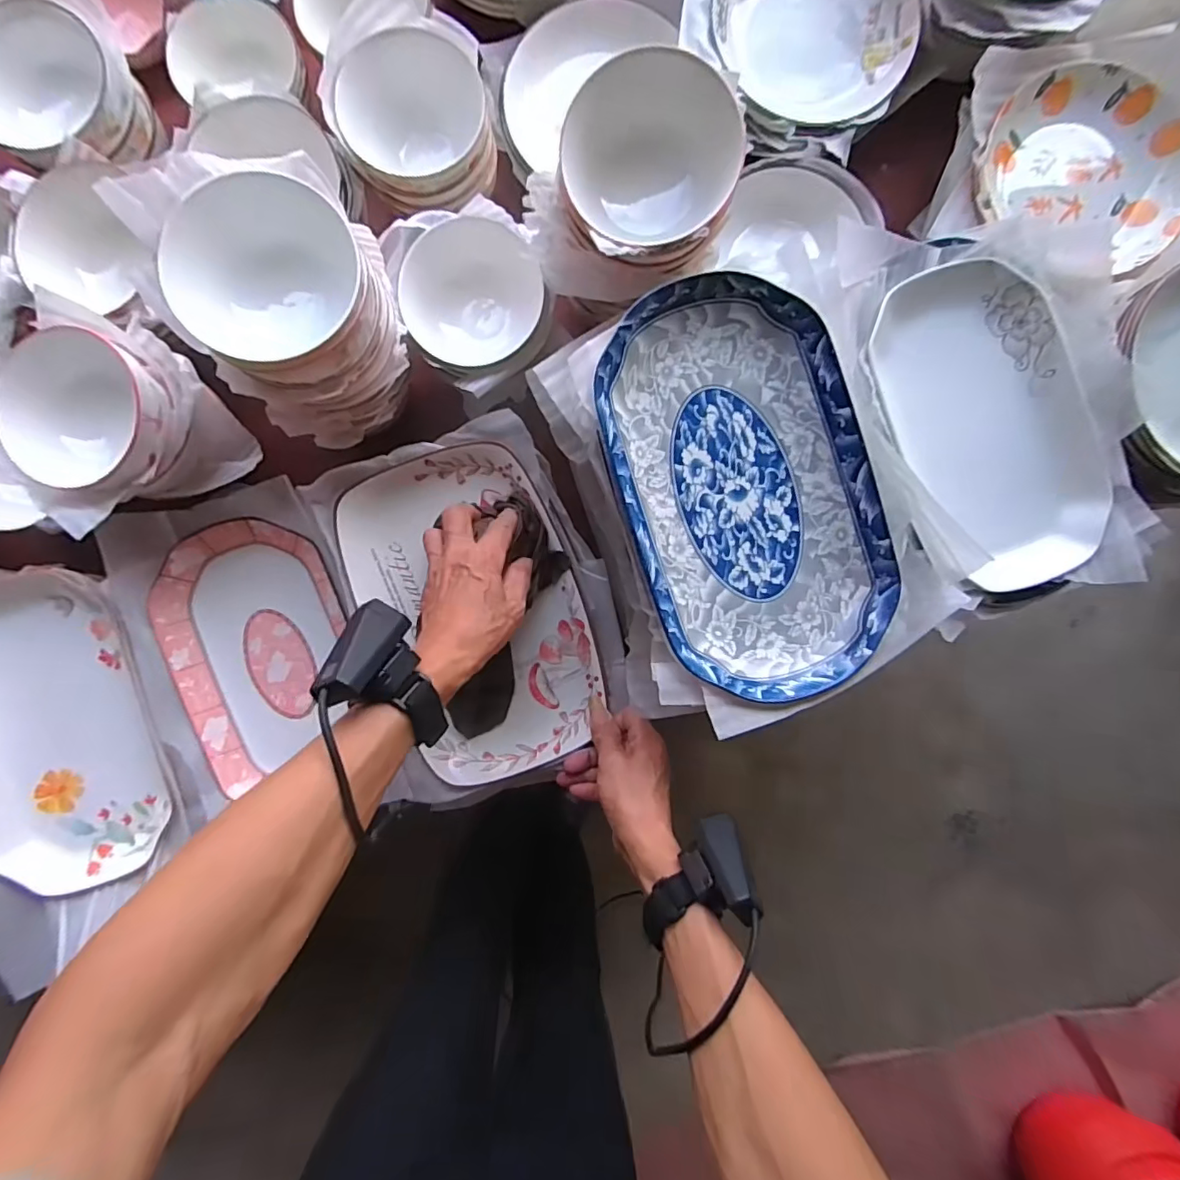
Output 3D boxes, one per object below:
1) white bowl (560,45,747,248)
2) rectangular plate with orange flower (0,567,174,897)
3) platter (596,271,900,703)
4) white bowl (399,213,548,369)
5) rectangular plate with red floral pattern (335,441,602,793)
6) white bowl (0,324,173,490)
[{"bbox_3d":[0.044,-0.315,0.398,0.123,0.053,0.111,17,91,-2],"label":"white bowl"},{"bbox_3d":[-0.508,0.135,0.520,0.170,0.041,0.301,-14,92,-1],"label":"rectangular plate with orange flower"},{"bbox_3d":[0.121,-0.076,0.426,0.187,0.031,0.314,-18,92,-1],"label":"platter"},{"bbox_3d":[-0.103,-0.258,0.483,0.121,0.057,0.117,0,92,-2],"label":"white bowl"},{"bbox_3d":[-0.104,0.023,0.515,0.186,0.040,0.303,-22,92,-1],"label":"rectangular plate with red floral pattern"},{"bbox_3d":[-0.415,-0.147,0.463,0.132,0.068,0.123,0,92,-2],"label":"white bowl"}]

